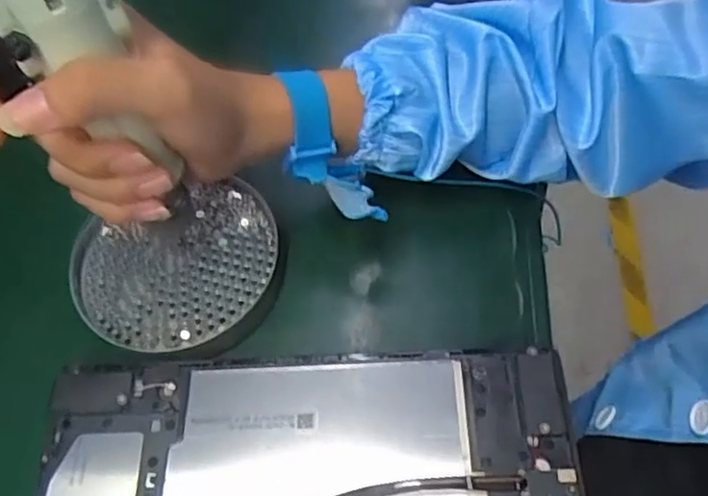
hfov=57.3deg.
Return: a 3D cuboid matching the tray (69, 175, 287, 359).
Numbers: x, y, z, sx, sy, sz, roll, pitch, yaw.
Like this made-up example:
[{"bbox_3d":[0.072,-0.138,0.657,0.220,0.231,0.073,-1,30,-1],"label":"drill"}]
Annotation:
[{"bbox_3d":[-0.094,0.013,0.356,0.113,0.016,0.104,-3,60,5],"label":"tray"}]

